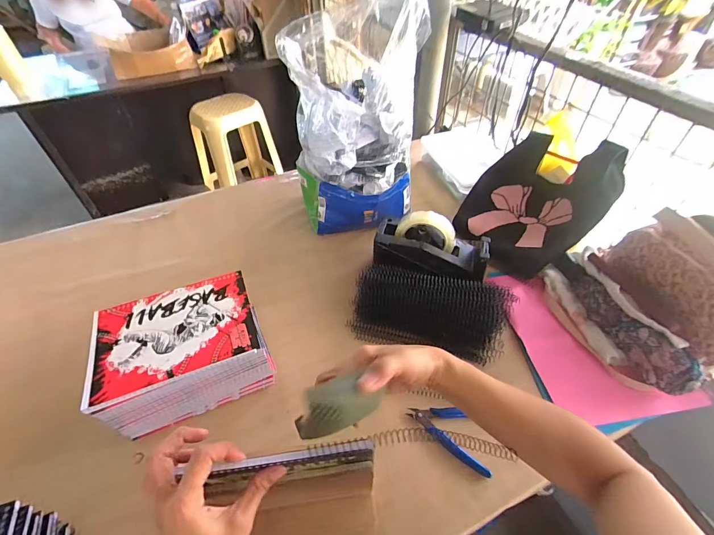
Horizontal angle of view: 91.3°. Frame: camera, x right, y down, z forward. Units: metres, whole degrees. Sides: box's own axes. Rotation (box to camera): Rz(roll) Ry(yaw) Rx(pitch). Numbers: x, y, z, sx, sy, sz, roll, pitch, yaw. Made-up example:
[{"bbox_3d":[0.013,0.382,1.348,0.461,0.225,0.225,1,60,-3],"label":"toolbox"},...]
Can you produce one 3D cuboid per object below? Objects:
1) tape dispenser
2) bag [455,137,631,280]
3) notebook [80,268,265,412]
[{"bbox_3d":[0.137,-0.041,0.639,0.201,0.093,0.082,16,50,15],"label":"tape dispenser"},{"bbox_3d":[0.350,-0.139,0.705,0.295,0.076,0.237,-47,59,12],"label":"bag"},{"bbox_3d":[-0.255,0.088,0.486,0.212,0.008,0.156,-17,50,-14],"label":"notebook"}]

